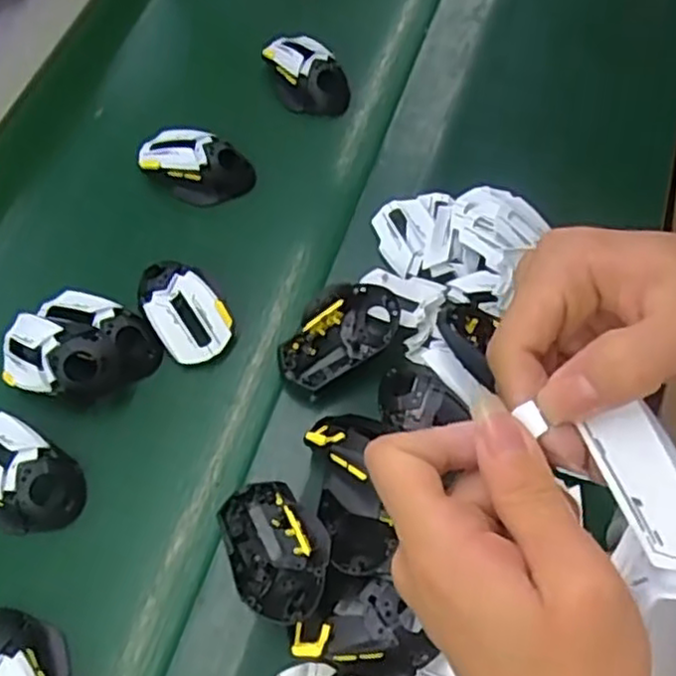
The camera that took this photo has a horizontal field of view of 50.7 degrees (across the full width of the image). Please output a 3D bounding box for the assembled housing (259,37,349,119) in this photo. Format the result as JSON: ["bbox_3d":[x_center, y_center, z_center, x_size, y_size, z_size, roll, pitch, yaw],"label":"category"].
[{"bbox_3d":[-0.038,-0.297,0.802,0.084,0.048,0.099,-34,68,-17],"label":"assembled housing"}]

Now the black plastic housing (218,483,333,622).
[{"bbox_3d":[-0.047,0.163,0.550,0.075,0.042,0.112,-16,63,-9],"label":"black plastic housing"}]

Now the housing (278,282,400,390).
[{"bbox_3d":[-0.001,-0.002,0.635,0.117,0.042,0.070,-31,67,-16],"label":"housing"}]

